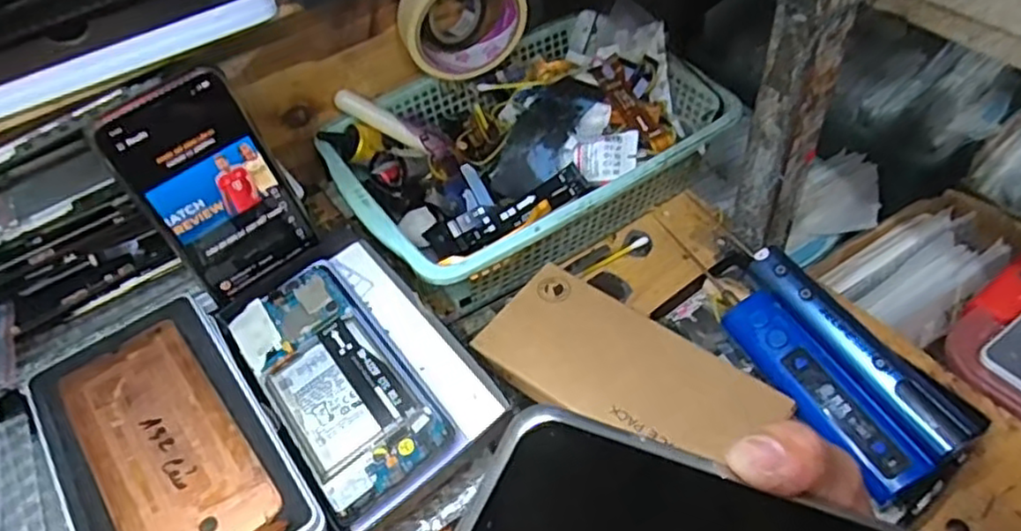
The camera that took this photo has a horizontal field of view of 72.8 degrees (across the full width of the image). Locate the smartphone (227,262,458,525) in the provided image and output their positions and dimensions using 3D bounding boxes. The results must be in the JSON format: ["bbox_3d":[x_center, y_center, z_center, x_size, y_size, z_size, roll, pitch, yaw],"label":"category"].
[{"bbox_3d":[-0.099,0.061,0.391,0.073,0.013,0.157,-31,53,-19],"label":"smartphone"}]

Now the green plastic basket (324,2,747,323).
[{"bbox_3d":[0.010,-0.084,0.525,0.268,0.065,0.191,-31,53,-19],"label":"green plastic basket"}]

